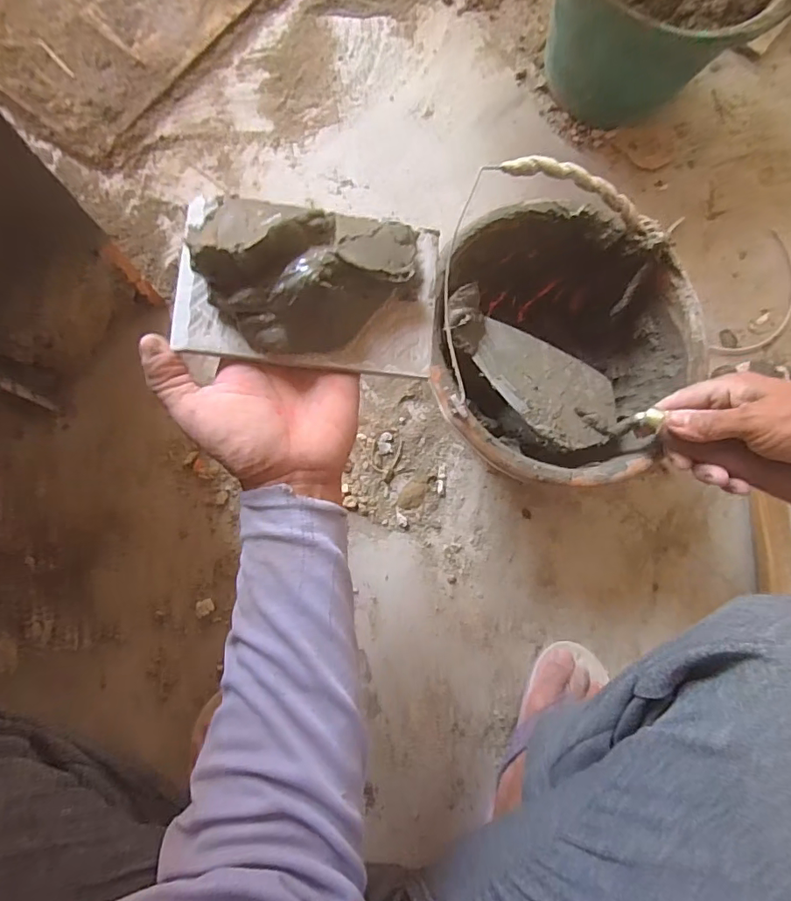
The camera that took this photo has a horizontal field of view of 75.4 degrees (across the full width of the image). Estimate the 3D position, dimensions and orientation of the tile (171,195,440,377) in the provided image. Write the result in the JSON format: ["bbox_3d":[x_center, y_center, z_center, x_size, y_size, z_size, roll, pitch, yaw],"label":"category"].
[{"bbox_3d":[-0.050,-0.098,0.288,0.147,0.055,0.092,4,82,0],"label":"tile"}]

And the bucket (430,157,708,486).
[{"bbox_3d":[0.150,-0.089,0.508,0.224,0.226,0.243,0,81,-3],"label":"bucket"}]

